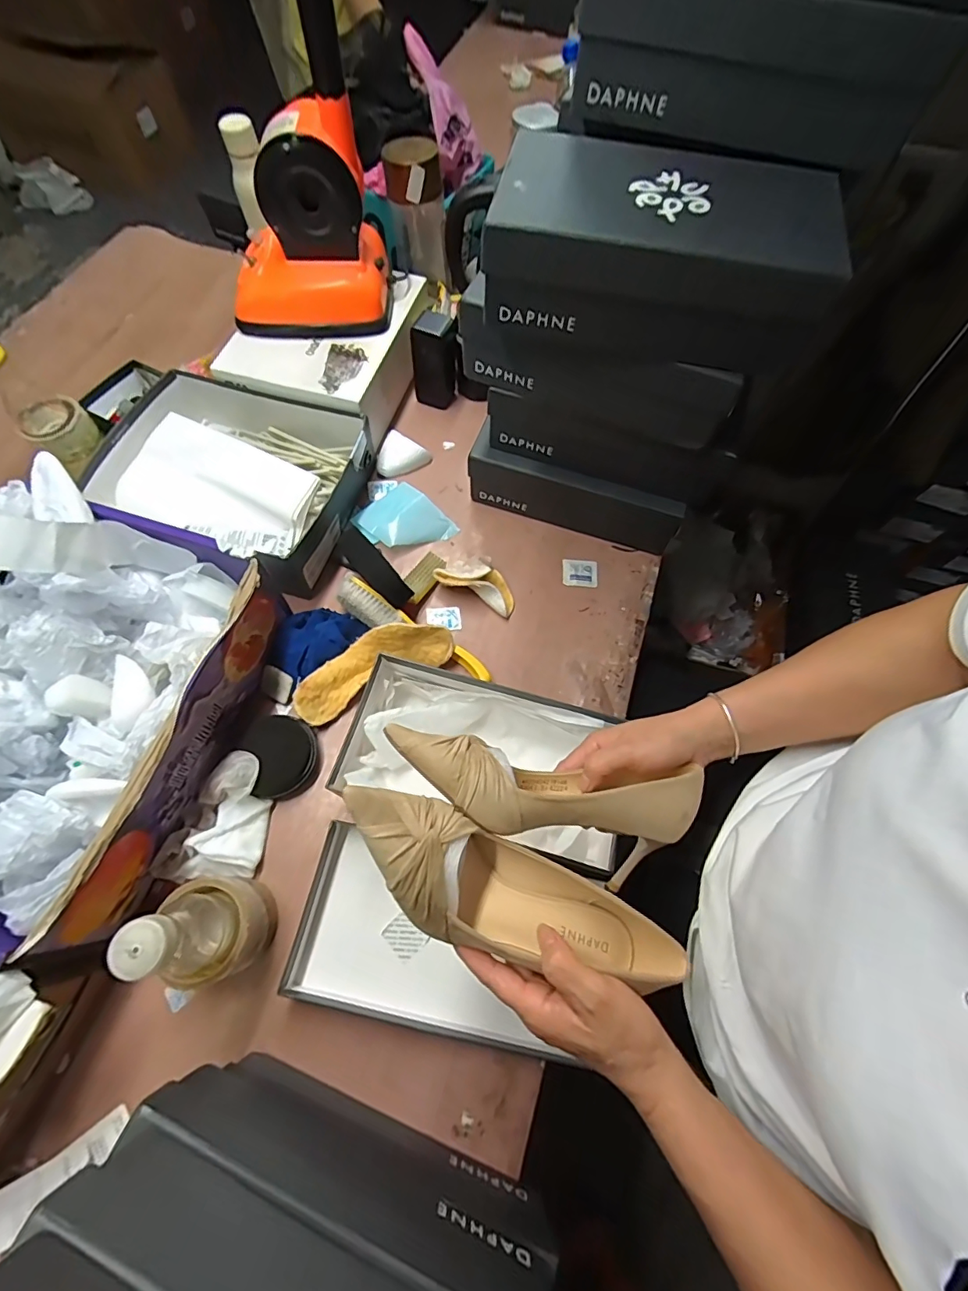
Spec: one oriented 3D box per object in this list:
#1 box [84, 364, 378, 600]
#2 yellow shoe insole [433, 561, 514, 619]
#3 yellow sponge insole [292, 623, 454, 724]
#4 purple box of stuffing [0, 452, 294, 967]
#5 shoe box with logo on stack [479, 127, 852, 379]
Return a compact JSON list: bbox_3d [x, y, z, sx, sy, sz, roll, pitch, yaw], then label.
[{"bbox_3d":[-0.351,-0.234,0.707,0.334,0.090,0.259,14,66,4],"label":"box"},{"bbox_3d":[-0.007,-0.085,0.682,0.113,0.047,0.047,27,67,-6],"label":"yellow shoe insole"},{"bbox_3d":[-0.137,0.023,0.618,0.196,0.048,0.063,-25,69,-12],"label":"yellow sponge insole"},{"bbox_3d":[-0.446,0.043,0.504,0.322,0.169,0.404,16,67,5],"label":"purple box of stuffing"},{"bbox_3d":[0.160,-0.368,0.472,0.289,0.096,0.175,13,66,4],"label":"shoe box with logo on stack"}]

